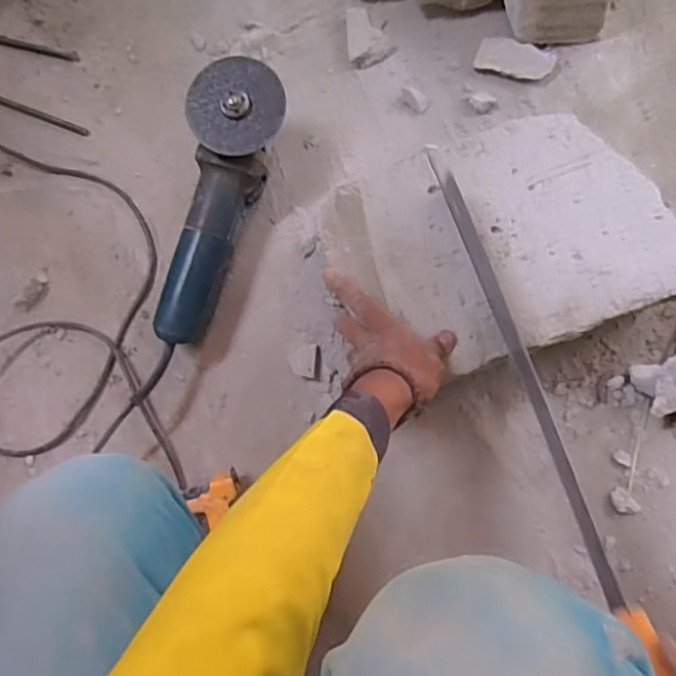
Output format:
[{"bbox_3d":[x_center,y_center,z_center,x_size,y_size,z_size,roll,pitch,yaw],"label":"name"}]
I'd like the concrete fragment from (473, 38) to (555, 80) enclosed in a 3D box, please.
[{"bbox_3d":[0.195,-0.305,0.634,0.082,0.009,0.034,18,108,11],"label":"concrete fragment"}]

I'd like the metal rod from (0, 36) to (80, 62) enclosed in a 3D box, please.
[{"bbox_3d":[-0.385,-0.351,0.689,0.162,0.004,0.011,14,85,6],"label":"metal rod"}]

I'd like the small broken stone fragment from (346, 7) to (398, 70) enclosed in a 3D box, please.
[{"bbox_3d":[0.032,-0.340,0.652,0.050,0.016,0.063,-21,82,2],"label":"small broken stone fragment"}]

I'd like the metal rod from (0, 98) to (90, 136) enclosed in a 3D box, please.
[{"bbox_3d":[-0.356,-0.260,0.665,0.152,0.004,0.009,21,86,7],"label":"metal rod"}]

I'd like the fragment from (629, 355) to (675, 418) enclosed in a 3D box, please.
[{"bbox_3d":[0.327,0.045,0.570,0.060,0.043,0.050,-20,82,2],"label":"fragment"}]

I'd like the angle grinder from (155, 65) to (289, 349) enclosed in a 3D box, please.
[{"bbox_3d":[-0.117,-0.131,0.600,0.091,0.092,0.275,11,85,6],"label":"angle grinder"}]

